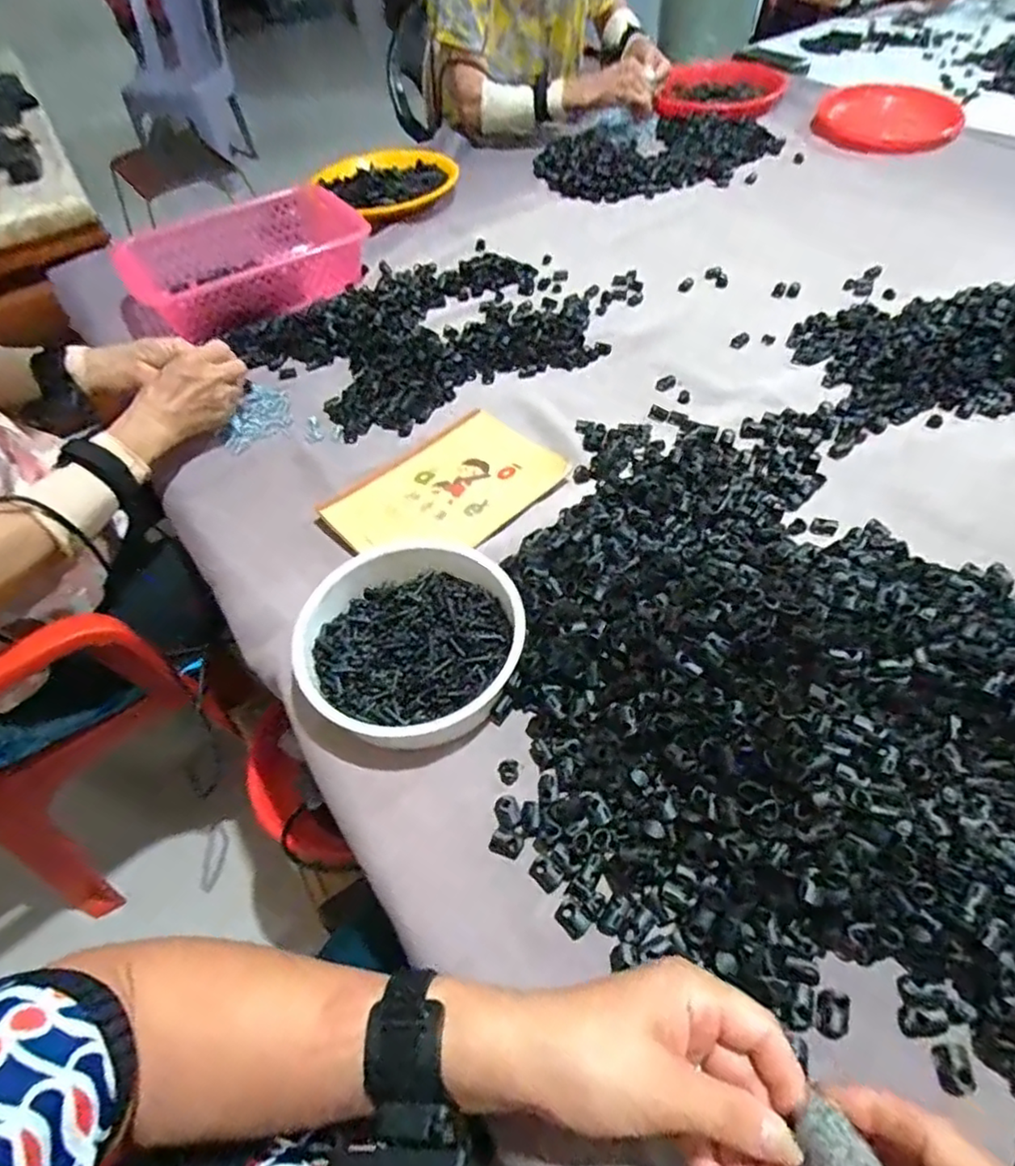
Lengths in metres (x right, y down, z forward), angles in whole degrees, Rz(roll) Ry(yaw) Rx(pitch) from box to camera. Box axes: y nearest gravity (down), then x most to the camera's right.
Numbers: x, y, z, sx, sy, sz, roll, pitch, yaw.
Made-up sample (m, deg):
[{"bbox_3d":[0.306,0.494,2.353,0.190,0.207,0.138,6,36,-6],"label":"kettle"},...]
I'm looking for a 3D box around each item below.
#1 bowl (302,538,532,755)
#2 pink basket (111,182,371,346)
[{"bbox_3d":[-0.068,0.040,0.484,0.158,0.052,0.164,-3,52,3],"label":"bowl"},{"bbox_3d":[-0.347,-0.429,0.856,0.279,0.074,0.203,-32,56,-18],"label":"pink basket"}]

